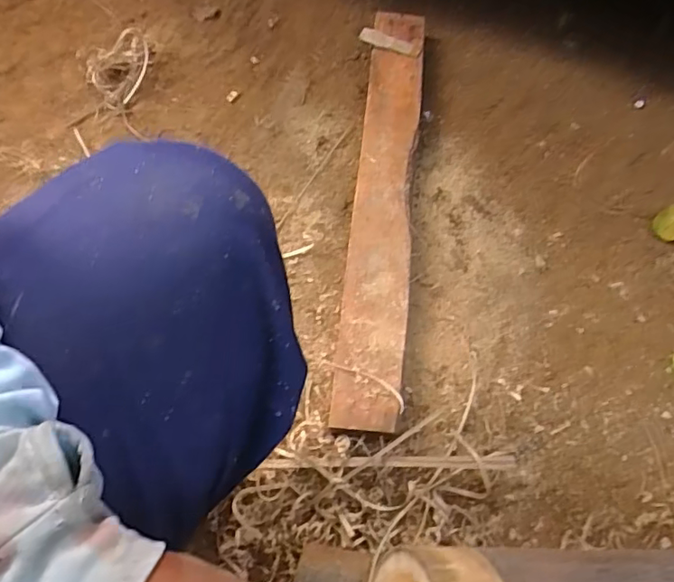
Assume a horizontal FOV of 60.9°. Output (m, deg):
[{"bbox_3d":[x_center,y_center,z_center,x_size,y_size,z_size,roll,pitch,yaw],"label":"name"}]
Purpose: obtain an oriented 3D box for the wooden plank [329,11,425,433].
[{"bbox_3d":[0.069,-0.155,0.836,0.086,0.021,0.720,3,64,8],"label":"wooden plank"}]

